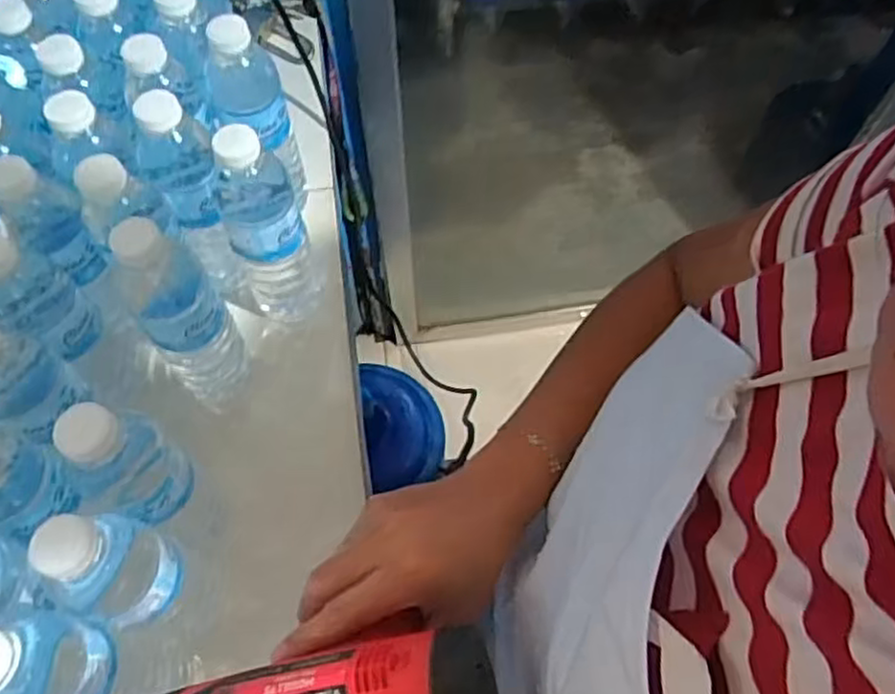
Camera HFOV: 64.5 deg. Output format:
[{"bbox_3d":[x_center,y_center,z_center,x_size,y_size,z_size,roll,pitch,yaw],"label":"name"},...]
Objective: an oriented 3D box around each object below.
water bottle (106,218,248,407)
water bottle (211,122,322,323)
[{"bbox_3d":[-0.197,-0.020,0.532,0.056,0.211,0.052,0,62,0],"label":"water bottle"},{"bbox_3d":[-0.147,-0.090,0.575,0.068,0.212,0.058,-17,64,-9],"label":"water bottle"}]

